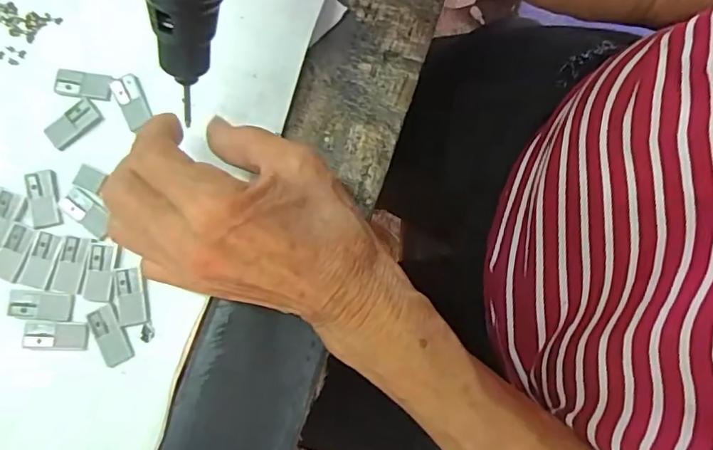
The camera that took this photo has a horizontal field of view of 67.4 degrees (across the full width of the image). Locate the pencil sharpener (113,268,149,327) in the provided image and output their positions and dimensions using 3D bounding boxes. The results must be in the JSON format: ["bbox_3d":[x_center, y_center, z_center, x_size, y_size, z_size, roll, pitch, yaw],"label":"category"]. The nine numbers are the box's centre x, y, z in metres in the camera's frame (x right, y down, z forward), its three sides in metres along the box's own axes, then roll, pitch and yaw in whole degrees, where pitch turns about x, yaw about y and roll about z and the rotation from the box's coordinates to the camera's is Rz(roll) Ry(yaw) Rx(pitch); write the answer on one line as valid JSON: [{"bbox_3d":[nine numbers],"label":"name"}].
[{"bbox_3d":[-0.109,0.034,0.255,0.014,0.004,0.027,-10,81,-4],"label":"pencil sharpener"}]

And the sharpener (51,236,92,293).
[{"bbox_3d":[-0.138,0.019,0.258,0.014,0.004,0.027,12,80,-1],"label":"sharpener"}]

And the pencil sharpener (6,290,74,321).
[{"bbox_3d":[-0.151,0.038,0.254,0.029,0.004,0.014,4,80,-2],"label":"pencil sharpener"}]

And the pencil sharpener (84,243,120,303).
[{"bbox_3d":[-0.123,0.022,0.257,0.014,0.004,0.029,3,80,-2],"label":"pencil sharpener"}]

